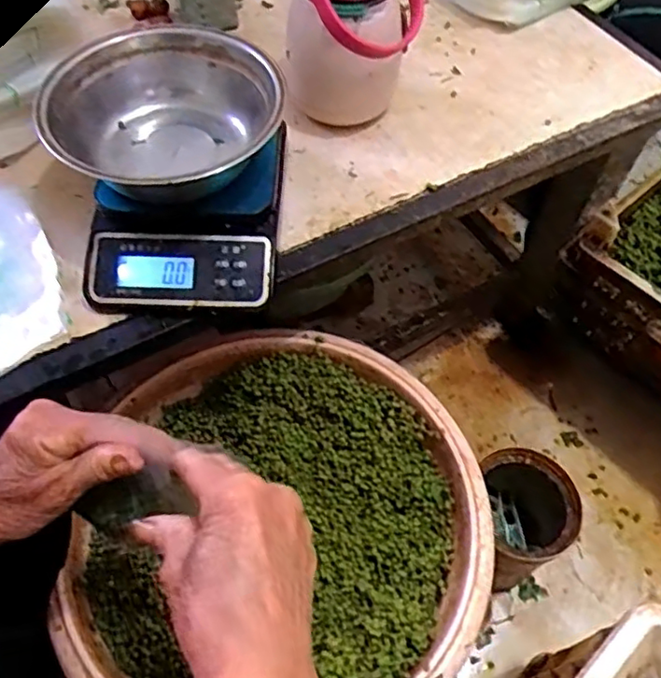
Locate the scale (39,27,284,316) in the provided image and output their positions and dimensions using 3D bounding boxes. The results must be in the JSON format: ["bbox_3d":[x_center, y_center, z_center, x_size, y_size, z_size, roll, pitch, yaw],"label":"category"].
[{"bbox_3d":[-0.133,-0.143,0.536,0.186,0.111,0.226,-2,57,-3],"label":"scale"}]

